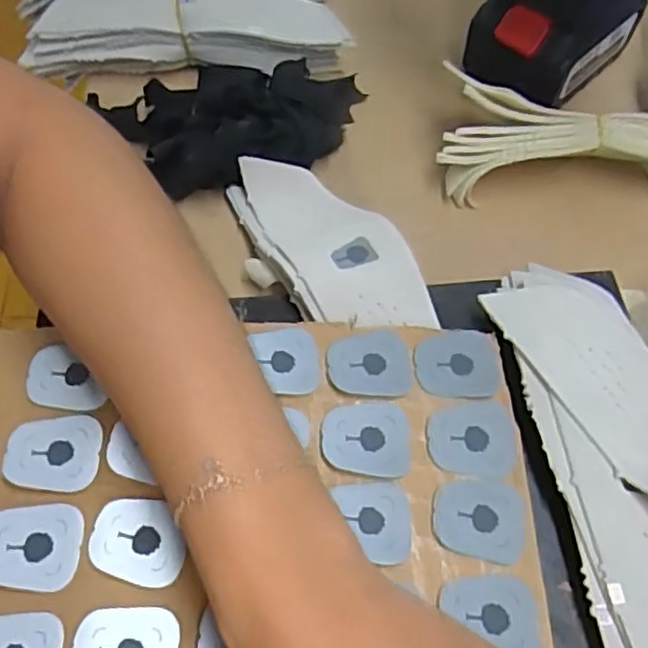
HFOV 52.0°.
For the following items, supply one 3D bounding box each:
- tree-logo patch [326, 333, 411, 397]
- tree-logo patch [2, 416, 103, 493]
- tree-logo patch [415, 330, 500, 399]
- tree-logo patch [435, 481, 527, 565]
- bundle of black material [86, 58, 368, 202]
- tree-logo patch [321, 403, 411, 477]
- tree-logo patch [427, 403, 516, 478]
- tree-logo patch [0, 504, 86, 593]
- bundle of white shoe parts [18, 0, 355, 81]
[{"bbox_3d":[0.021,0.018,0.310,0.039,0.004,0.032,2,60,-1],"label":"tree-logo patch"},{"bbox_3d":[-0.117,0.055,0.285,0.039,0.004,0.032,3,60,0],"label":"tree-logo patch"},{"bbox_3d":[0.063,0.018,0.312,0.040,0.004,0.035,-1,61,-2],"label":"tree-logo patch"},{"bbox_3d":[0.065,0.082,0.281,0.038,0.004,0.032,12,64,2],"label":"tree-logo patch"},{"bbox_3d":[-0.046,-0.128,0.415,0.164,0.045,0.091,-15,62,-10],"label":"bundle of black material"},{"bbox_3d":[0.019,0.050,0.292,0.038,0.004,0.032,4,60,0],"label":"tree-logo patch"},{"bbox_3d":[0.066,0.051,0.294,0.038,0.004,0.032,3,60,0],"label":"tree-logo patch"},{"bbox_3d":[-0.118,0.089,0.267,0.037,0.006,0.033,2,60,-1],"label":"tree-logo patch"},{"bbox_3d":[-0.103,-0.224,0.464,0.231,0.053,0.122,3,60,0],"label":"bundle of white shoe parts"}]

